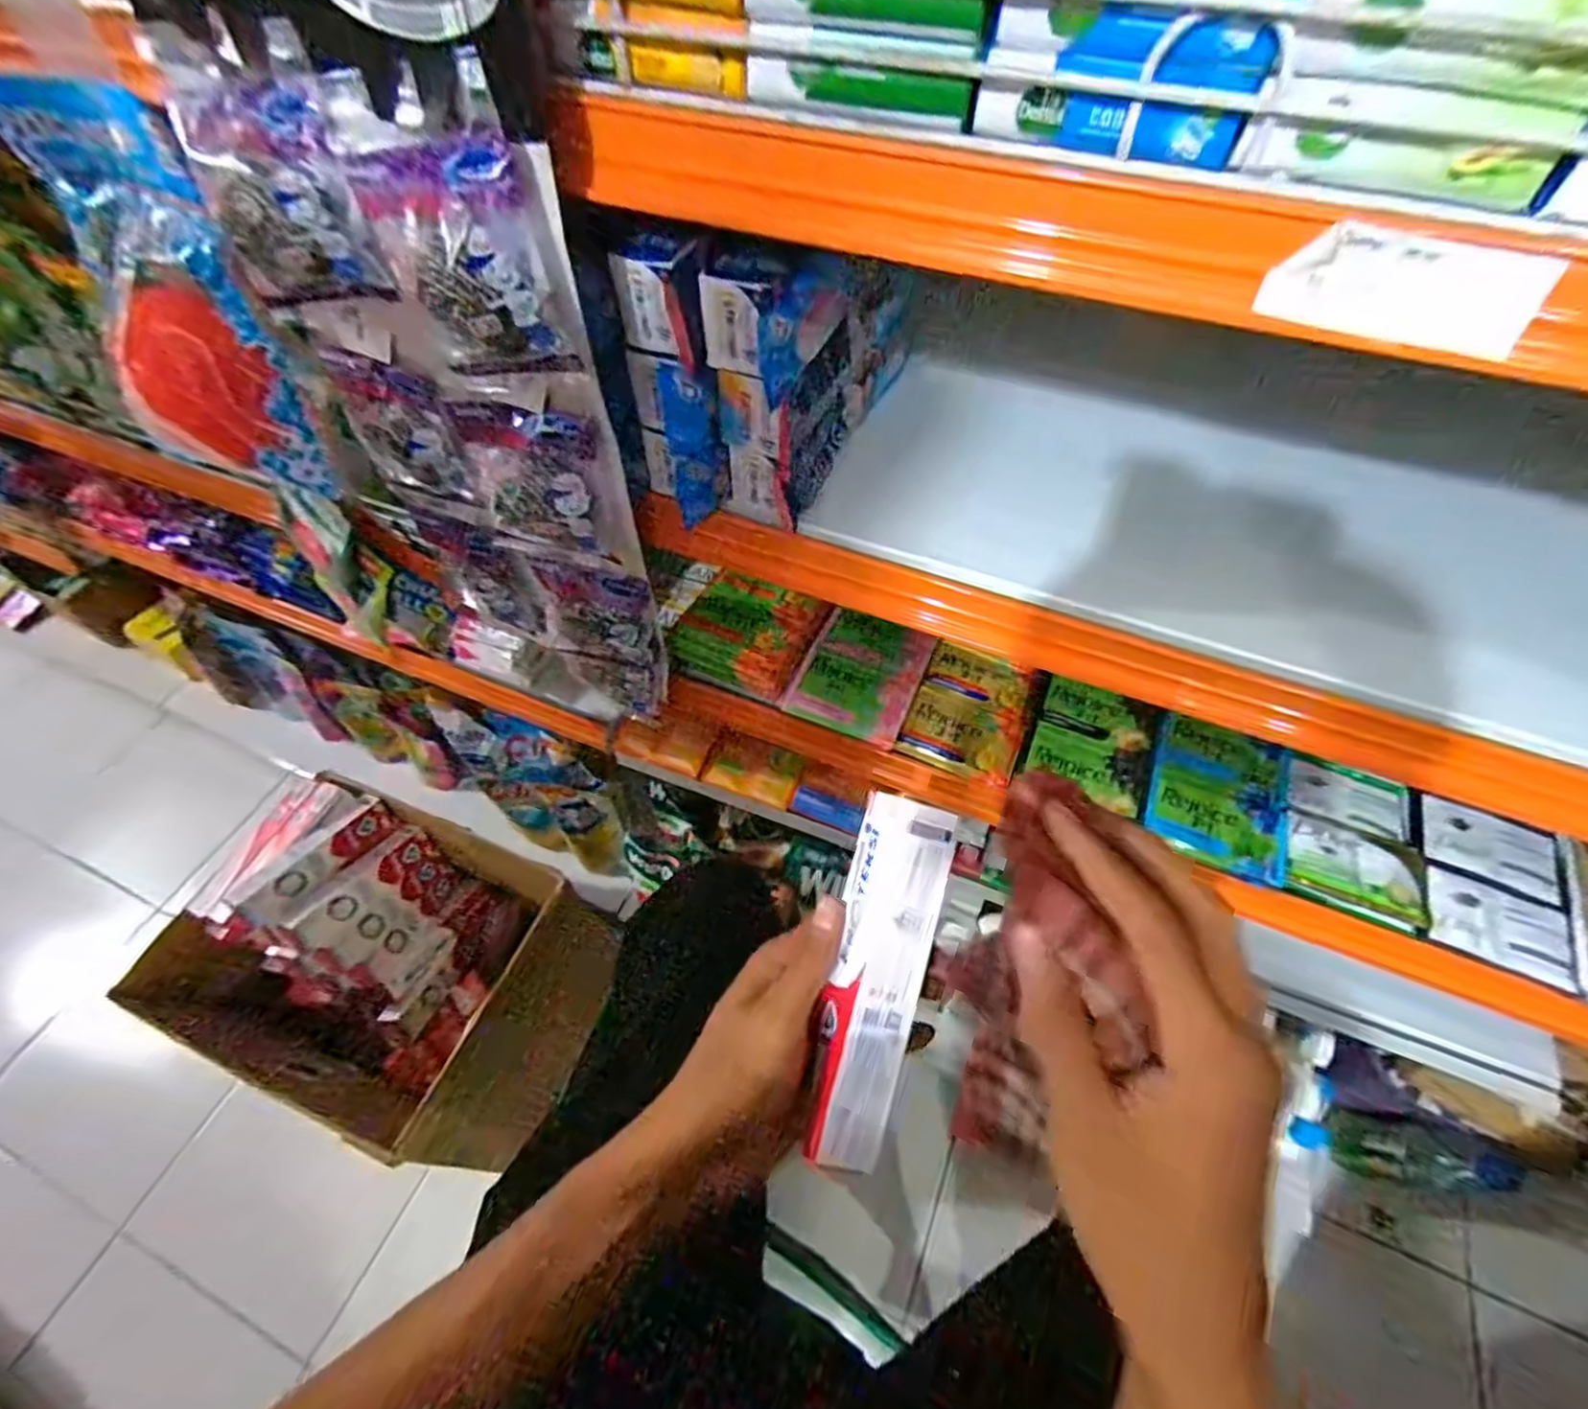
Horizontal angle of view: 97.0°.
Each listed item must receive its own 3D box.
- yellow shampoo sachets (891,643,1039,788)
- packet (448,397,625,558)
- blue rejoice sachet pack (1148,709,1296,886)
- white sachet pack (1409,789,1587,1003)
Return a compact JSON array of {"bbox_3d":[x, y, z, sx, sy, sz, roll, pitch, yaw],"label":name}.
[{"bbox_3d":[0.145,0.006,0.578,0.091,0.012,0.122,19,58,13],"label":"yellow shampoo sachets"},{"bbox_3d":[-0.153,-0.129,0.411,0.087,0.082,0.025,13,56,8],"label":"packet"},{"bbox_3d":[0.318,0.065,0.524,0.093,0.013,0.121,20,58,13],"label":"blue rejoice sachet pack"},{"bbox_3d":[0.488,0.125,0.488,0.090,0.019,0.121,19,58,13],"label":"white sachet pack"}]

